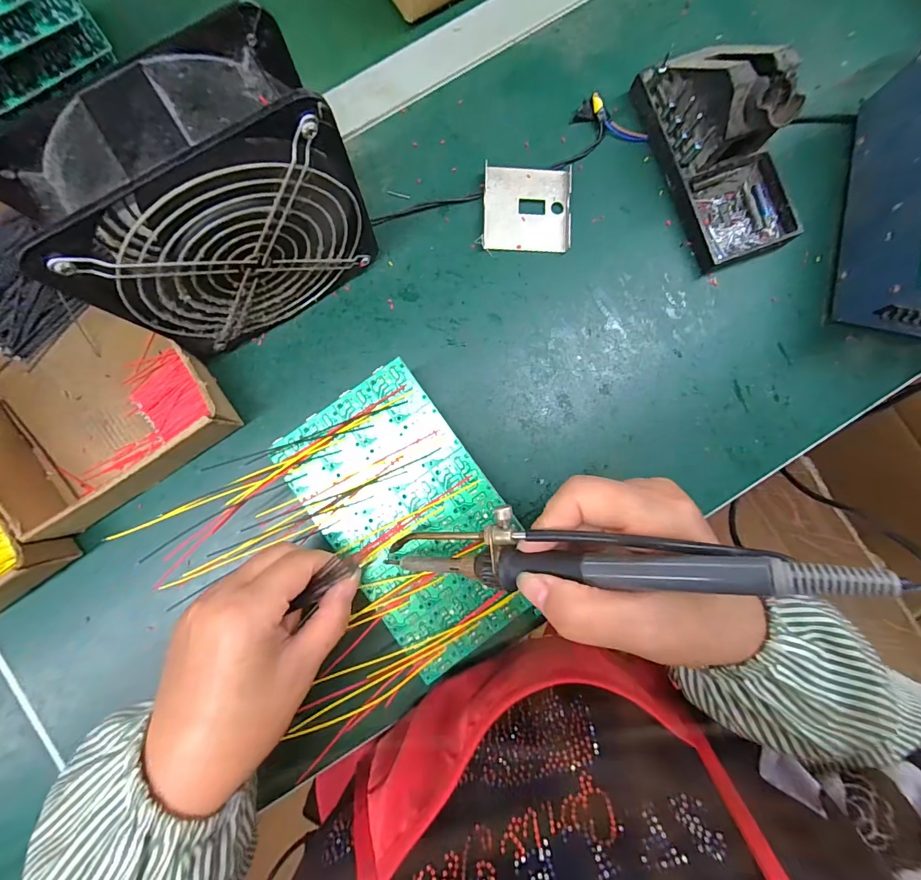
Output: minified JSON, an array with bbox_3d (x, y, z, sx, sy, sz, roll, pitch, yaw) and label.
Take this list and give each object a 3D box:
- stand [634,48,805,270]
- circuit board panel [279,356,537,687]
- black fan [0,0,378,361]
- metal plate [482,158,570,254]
[{"bbox_3d":[0.202,-0.220,0.300,0.076,0.071,0.154,-21,87,-3],"label":"stand"},{"bbox_3d":[-0.030,0.049,0.261,0.098,0.004,0.175,-34,88,-3],"label":"circuit board panel"},{"bbox_3d":[-0.136,-0.126,0.248,0.148,0.155,0.056,-31,88,-3],"label":"black fan"},{"bbox_3d":[0.054,-0.184,0.329,0.069,0.010,0.065,0,86,-1],"label":"metal plate"}]

